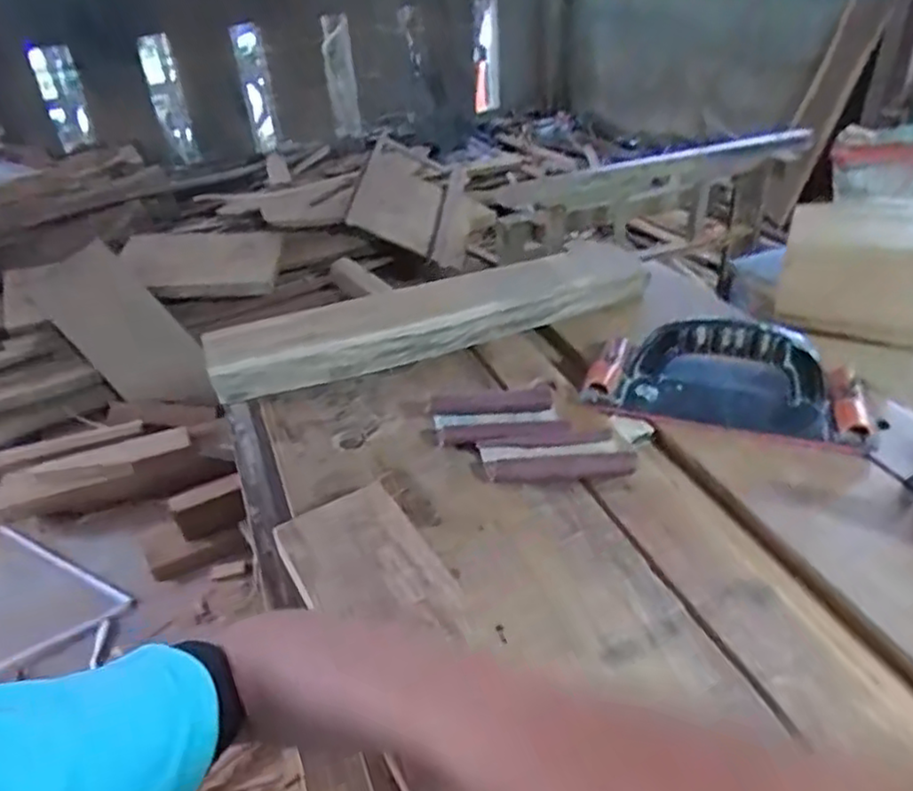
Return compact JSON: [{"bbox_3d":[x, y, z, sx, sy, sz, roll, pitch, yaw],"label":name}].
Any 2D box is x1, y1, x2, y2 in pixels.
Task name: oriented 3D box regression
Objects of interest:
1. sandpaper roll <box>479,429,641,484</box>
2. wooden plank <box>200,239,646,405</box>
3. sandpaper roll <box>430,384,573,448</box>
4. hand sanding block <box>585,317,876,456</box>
[{"bbox_3d":[0.074,0.043,0.509,0.109,0.019,0.041,-3,34,1],"label":"sandpaper roll"},{"bbox_3d":[-0.018,-0.084,0.680,0.443,0.047,0.094,-15,35,-15],"label":"wooden plank"},{"bbox_3d":[0.033,0.017,0.550,0.104,0.020,0.051,-5,34,0],"label":"sandpaper roll"},{"bbox_3d":[0.218,-0.017,0.555,0.217,0.080,0.085,8,36,18],"label":"hand sanding block"}]

